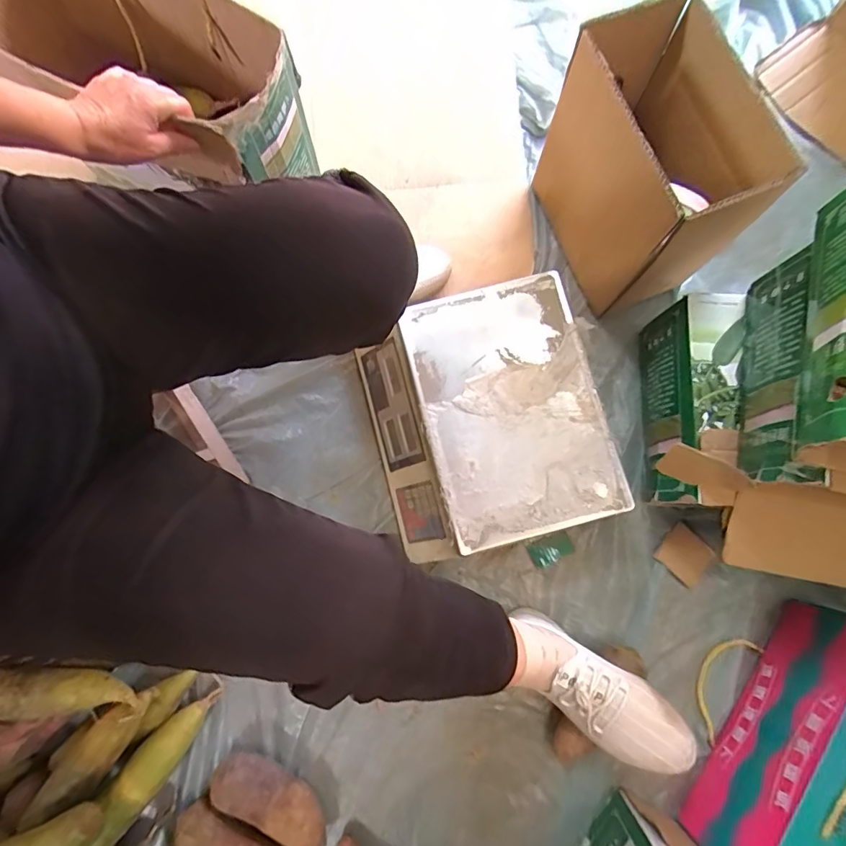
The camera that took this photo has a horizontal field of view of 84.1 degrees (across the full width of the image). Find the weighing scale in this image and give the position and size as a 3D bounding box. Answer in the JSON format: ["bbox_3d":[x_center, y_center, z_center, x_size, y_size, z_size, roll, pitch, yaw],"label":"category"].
[{"bbox_3d":[0.079,-0.003,0.650,0.284,0.111,0.320,-15,79,-3],"label":"weighing scale"}]

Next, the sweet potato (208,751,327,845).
[{"bbox_3d":[-0.190,0.472,0.594,0.152,0.049,0.061,20,79,4],"label":"sweet potato"}]

